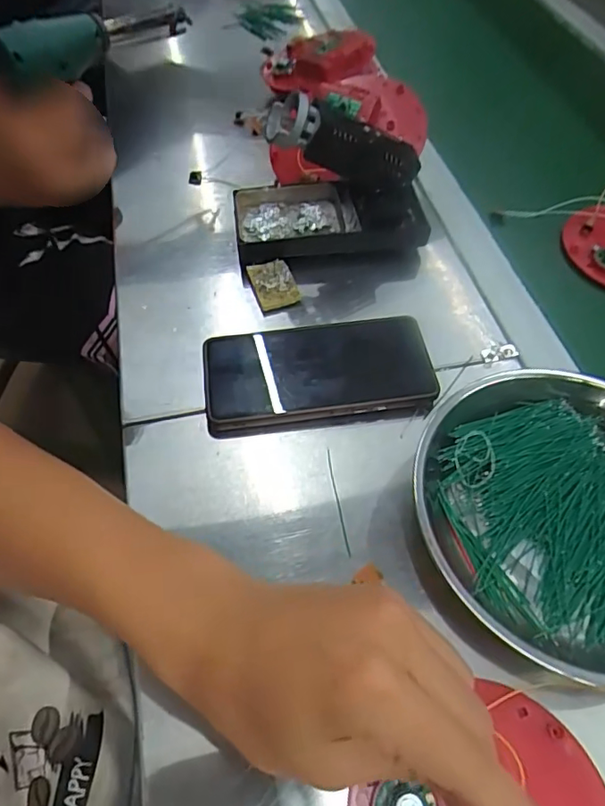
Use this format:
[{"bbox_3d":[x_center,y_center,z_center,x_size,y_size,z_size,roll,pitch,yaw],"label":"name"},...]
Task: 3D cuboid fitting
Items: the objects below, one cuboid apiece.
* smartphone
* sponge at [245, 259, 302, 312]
[{"bbox_3d":[0.009,-0.026,0.391,0.161,0.018,0.082,-5,57,-5],"label":"smartphone"},{"bbox_3d":[-0.025,-0.100,0.445,0.034,0.009,0.046,-17,59,-12],"label":"sponge"}]

